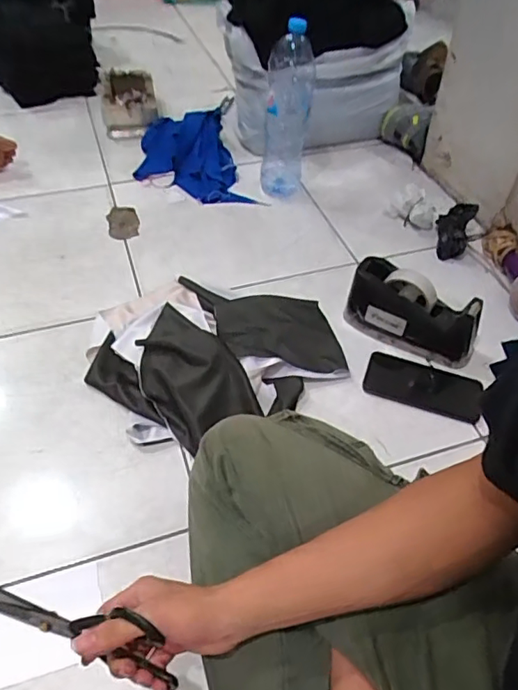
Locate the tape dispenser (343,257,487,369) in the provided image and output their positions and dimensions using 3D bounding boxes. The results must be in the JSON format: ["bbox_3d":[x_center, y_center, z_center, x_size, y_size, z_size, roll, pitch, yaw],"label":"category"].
[{"bbox_3d":[0.233,-0.053,0.822,0.196,0.086,0.078,27,53,22],"label":"tape dispenser"}]

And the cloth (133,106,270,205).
[{"bbox_3d":[-0.155,-0.407,1.173,0.209,0.094,0.317,-14,49,-16],"label":"cloth"}]

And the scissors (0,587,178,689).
[{"bbox_3d":[-0.177,0.248,0.477,0.209,0.088,0.026,6,46,15],"label":"scissors"}]

